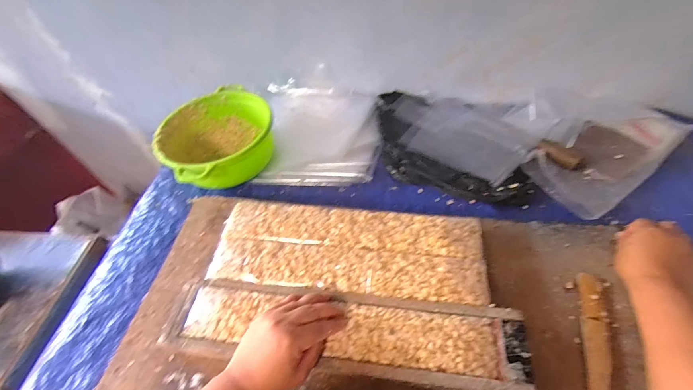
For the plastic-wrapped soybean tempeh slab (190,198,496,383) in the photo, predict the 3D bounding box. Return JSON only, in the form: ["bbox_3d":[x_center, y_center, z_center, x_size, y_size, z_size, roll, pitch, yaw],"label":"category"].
[{"bbox_3d":[-0.005,0.115,0.420,0.377,0.037,0.205,4,53,7],"label":"plastic-wrapped soybean tempeh slab"}]

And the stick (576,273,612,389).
[{"bbox_3d":[0.286,0.191,0.348,0.026,0.015,0.216,14,55,15],"label":"stick"}]

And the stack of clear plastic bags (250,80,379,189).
[{"bbox_3d":[-0.053,-0.137,0.646,0.240,0.031,0.279,-1,53,4],"label":"stack of clear plastic bags"}]

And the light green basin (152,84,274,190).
[{"bbox_3d":[-0.236,-0.102,0.581,0.199,0.085,0.197,-2,53,3],"label":"light green basin"}]

